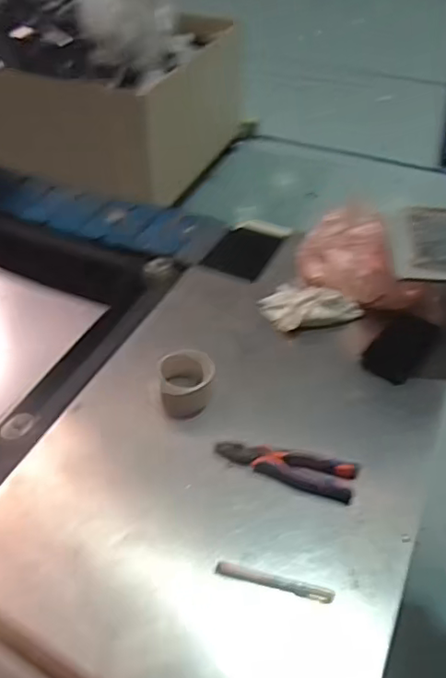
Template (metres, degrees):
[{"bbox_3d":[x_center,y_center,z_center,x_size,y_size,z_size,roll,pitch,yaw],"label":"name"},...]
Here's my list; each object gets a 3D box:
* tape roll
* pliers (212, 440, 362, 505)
[{"bbox_3d":[-0.057,0.062,0.866,0.087,0.052,0.075,0,44,-8],"label":"tape roll"},{"bbox_3d":[0.085,0.172,0.797,0.189,0.014,0.058,14,44,11],"label":"pliers"}]

